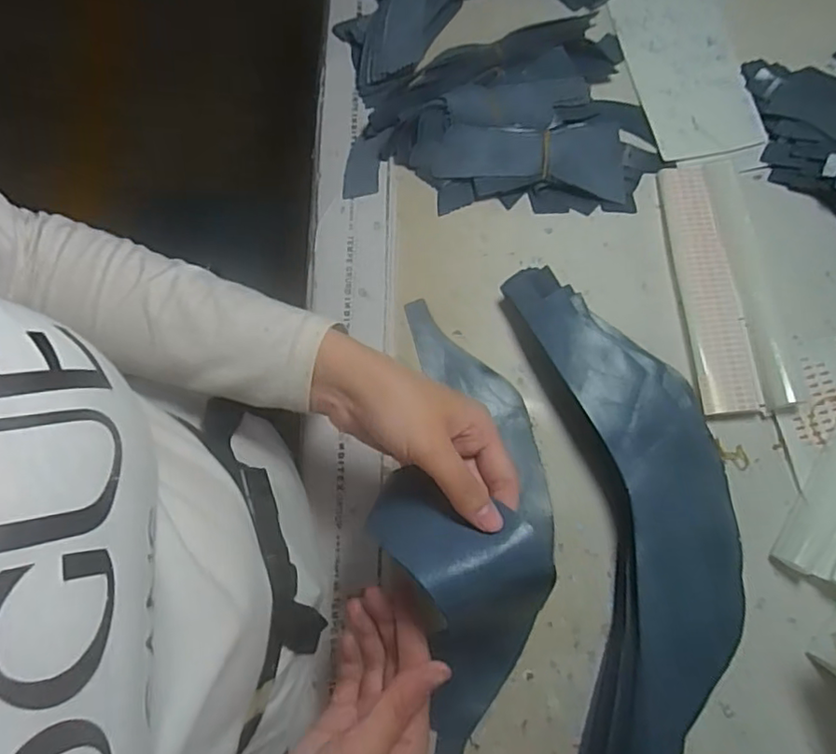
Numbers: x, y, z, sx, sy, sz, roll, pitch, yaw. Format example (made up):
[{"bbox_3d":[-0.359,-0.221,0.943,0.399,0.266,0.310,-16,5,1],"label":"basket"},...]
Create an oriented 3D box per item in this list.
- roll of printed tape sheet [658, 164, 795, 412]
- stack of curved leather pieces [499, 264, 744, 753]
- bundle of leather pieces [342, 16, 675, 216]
[{"bbox_3d":[0.239,-0.074,0.473,0.063,0.025,0.203,-5,77,-1],"label":"roll of printed tape sheet"},{"bbox_3d":[0.145,0.099,0.422,0.120,0.047,0.383,-5,77,-1],"label":"stack of curved leather pieces"},{"bbox_3d":[0.067,-0.210,0.496,0.258,0.044,0.155,-6,77,-1],"label":"bundle of leather pieces"}]

